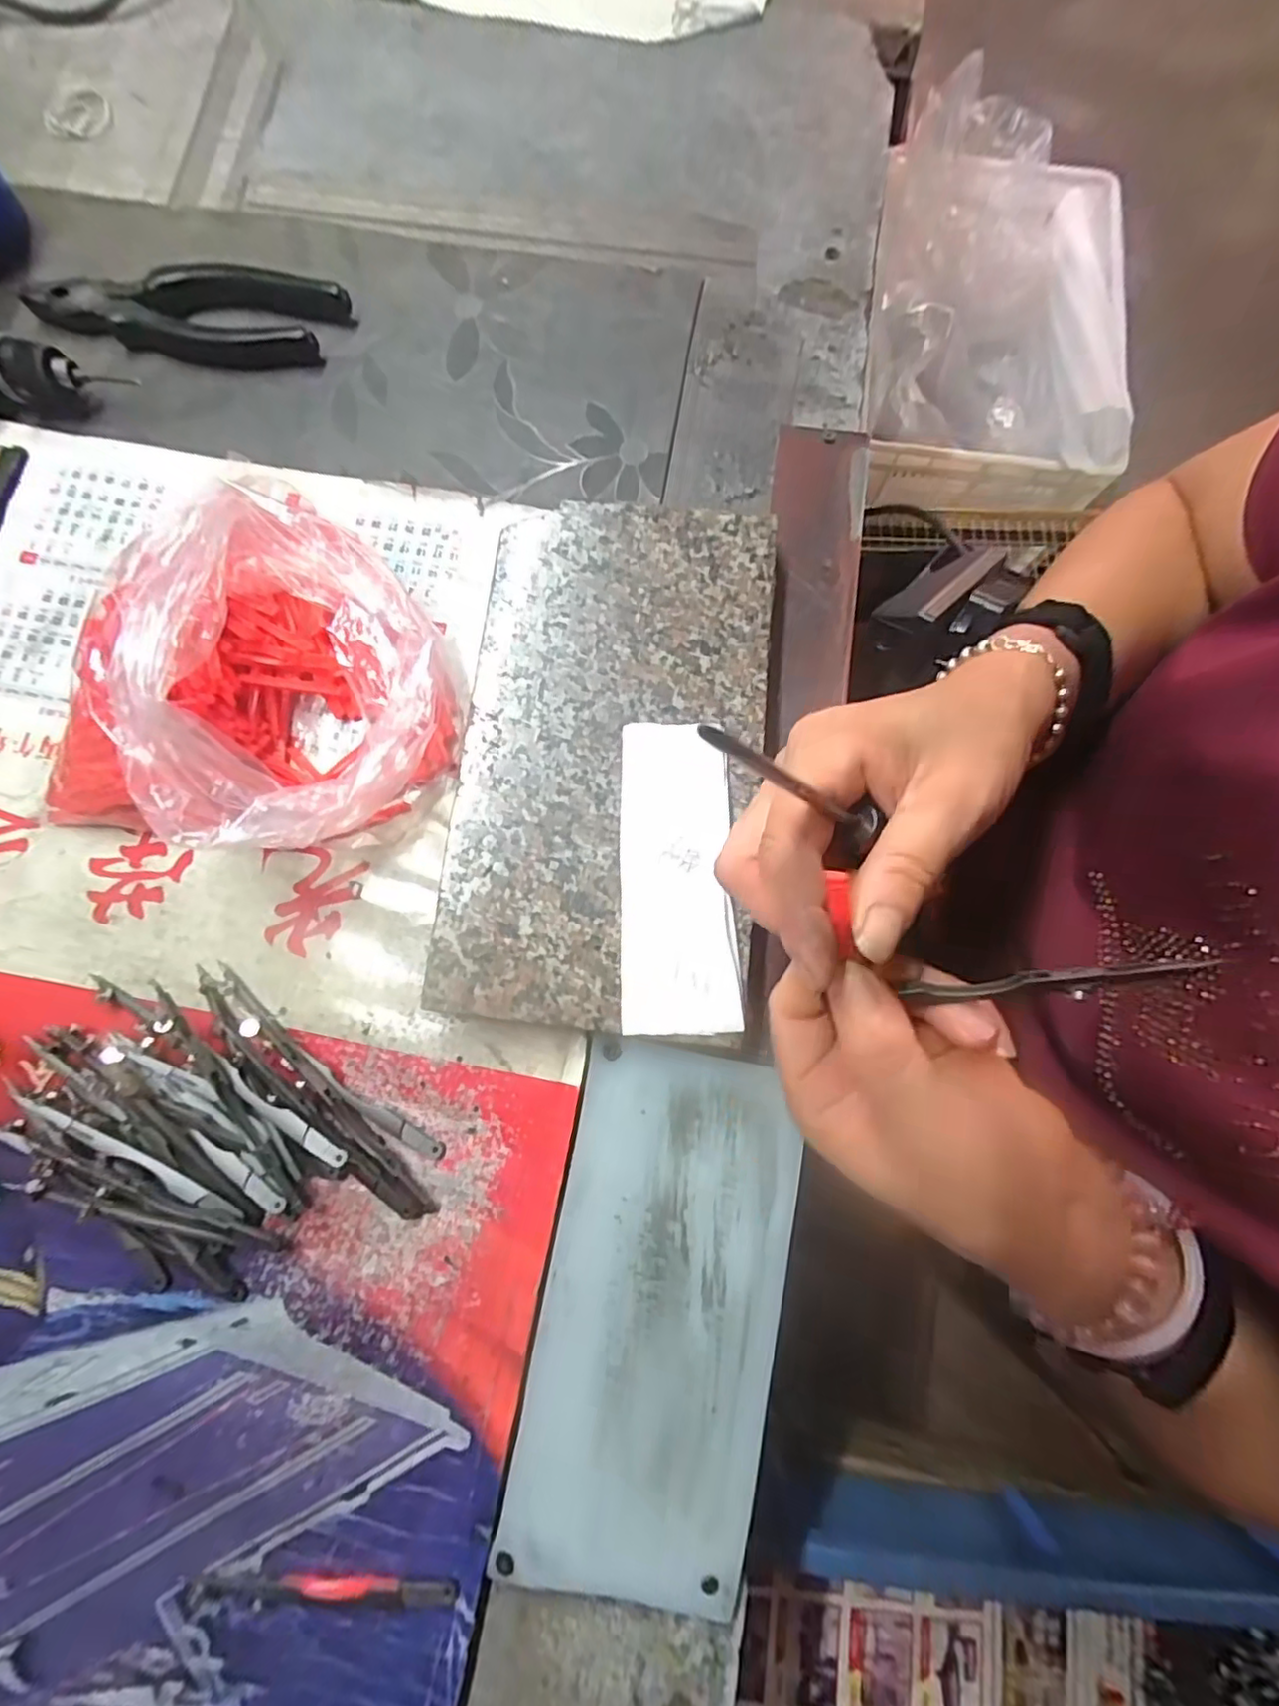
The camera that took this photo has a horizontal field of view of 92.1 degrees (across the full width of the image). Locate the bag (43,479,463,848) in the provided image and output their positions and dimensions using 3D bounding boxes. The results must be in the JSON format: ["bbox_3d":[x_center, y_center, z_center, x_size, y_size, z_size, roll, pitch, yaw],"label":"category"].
[{"bbox_3d":[-0.166,-0.077,0.271,0.157,0.064,0.174,23,80,4],"label":"bag"}]

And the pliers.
[{"bbox_3d":[-0.243,-0.295,0.333,0.163,0.016,0.050,12,80,3],"label":"pliers"}]

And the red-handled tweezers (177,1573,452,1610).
[{"bbox_3d":[-0.121,0.281,0.235,0.102,0.004,0.011,0,79,0],"label":"red-handled tweezers"}]

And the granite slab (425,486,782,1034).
[{"bbox_3d":[-0.012,-0.045,0.282,0.130,0.025,0.237,5,79,1],"label":"granite slab"}]

